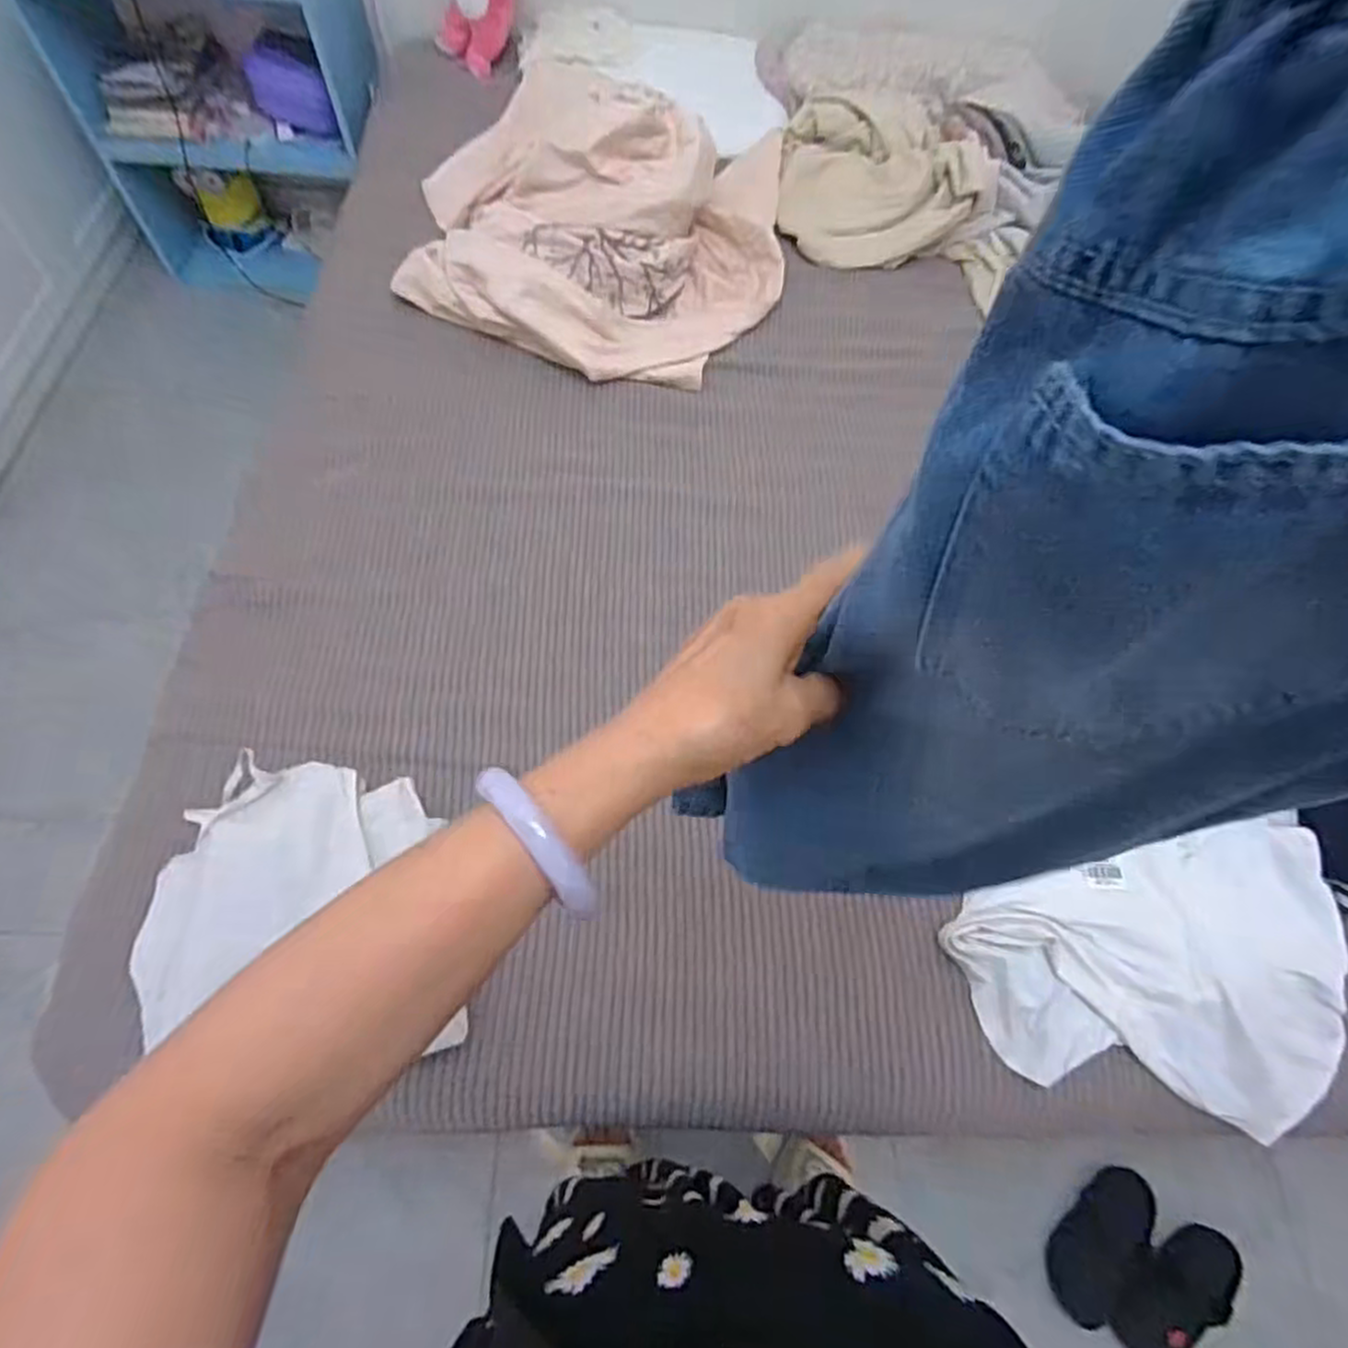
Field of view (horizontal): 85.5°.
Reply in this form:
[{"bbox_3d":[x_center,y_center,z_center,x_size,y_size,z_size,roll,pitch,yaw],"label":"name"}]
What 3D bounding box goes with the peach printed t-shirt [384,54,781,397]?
[{"bbox_3d":[-0.059,-0.771,1.182,0.473,0.197,0.631,30,65,11],"label":"peach printed t-shirt"}]

